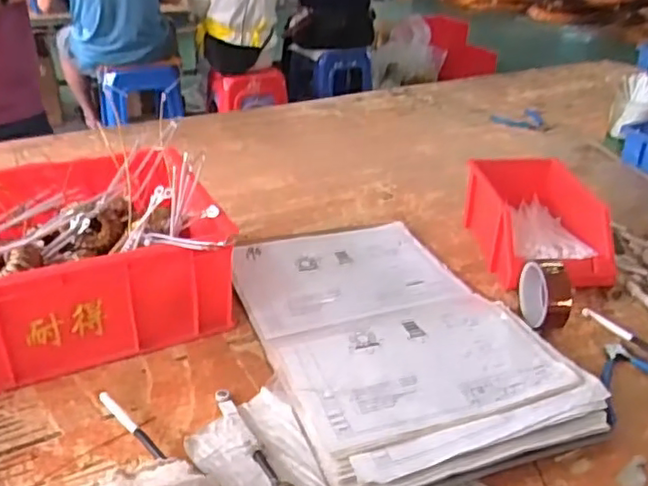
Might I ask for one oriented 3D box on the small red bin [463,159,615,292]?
[{"bbox_3d":[0.318,-0.034,0.984,0.154,0.111,0.268,0,31,-4],"label":"small red bin"}]

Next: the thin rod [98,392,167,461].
[{"bbox_3d":[-0.201,0.190,0.663,0.125,0.014,0.011,28,39,35],"label":"thin rod"}]

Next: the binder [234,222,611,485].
[{"bbox_3d":[0.077,0.098,0.811,0.313,0.034,0.472,-10,33,-20],"label":"binder"}]

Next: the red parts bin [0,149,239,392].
[{"bbox_3d":[-0.339,0.020,0.800,0.392,0.149,0.277,-12,34,-22],"label":"red parts bin"}]

